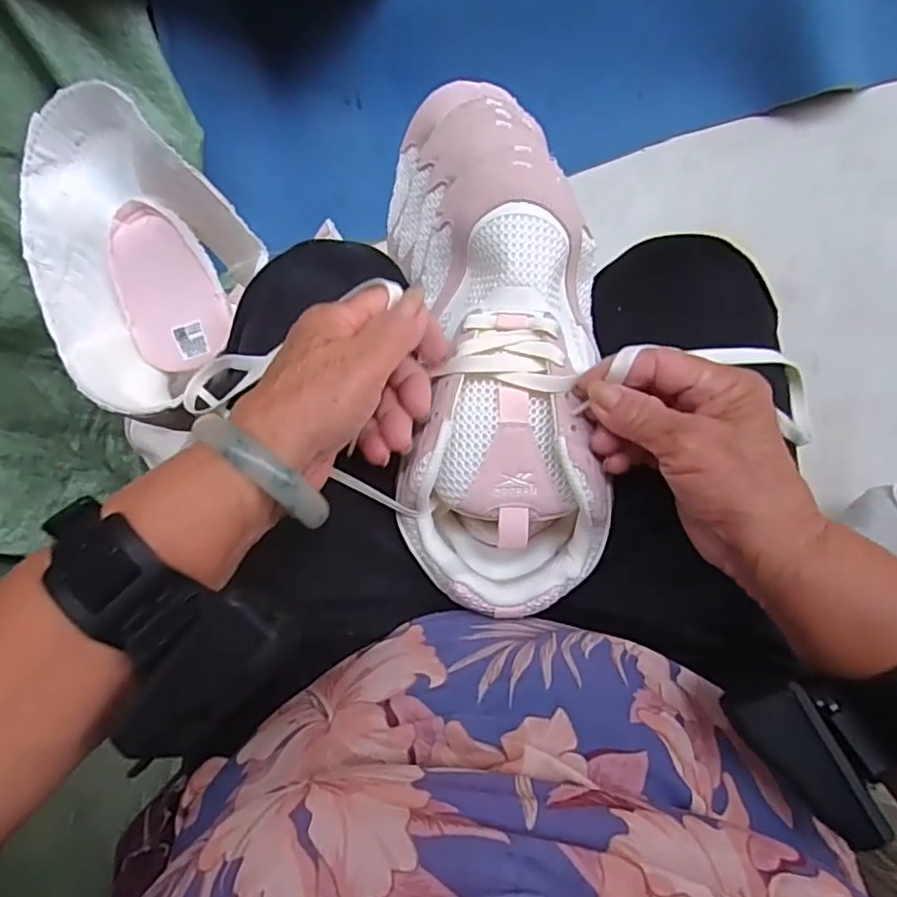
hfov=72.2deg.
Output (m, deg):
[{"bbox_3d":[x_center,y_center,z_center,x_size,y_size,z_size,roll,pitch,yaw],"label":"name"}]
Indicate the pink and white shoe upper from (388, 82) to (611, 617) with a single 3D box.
[{"bbox_3d":[0.023,-0.074,0.356,0.110,0.086,0.320,-6,78,6],"label":"pink and white shoe upper"}]

